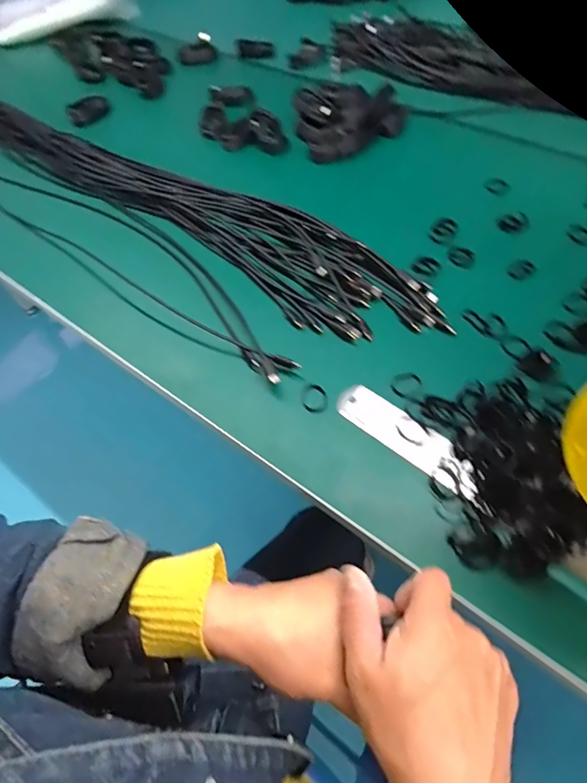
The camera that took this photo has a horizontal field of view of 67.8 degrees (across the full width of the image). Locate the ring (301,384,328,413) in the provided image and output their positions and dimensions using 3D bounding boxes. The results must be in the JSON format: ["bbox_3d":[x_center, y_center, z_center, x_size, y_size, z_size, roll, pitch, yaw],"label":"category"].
[{"bbox_3d":[0.020,0.007,0.402,0.023,0.005,0.027,-23,58,-12],"label":"ring"}]

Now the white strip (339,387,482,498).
[{"bbox_3d":[0.099,0.038,0.379,0.134,0.010,0.036,35,72,24],"label":"white strip"}]

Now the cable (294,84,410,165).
[{"bbox_3d":[0.087,-0.408,0.644,0.166,0.038,0.173,-8,57,-2],"label":"cable"}]

